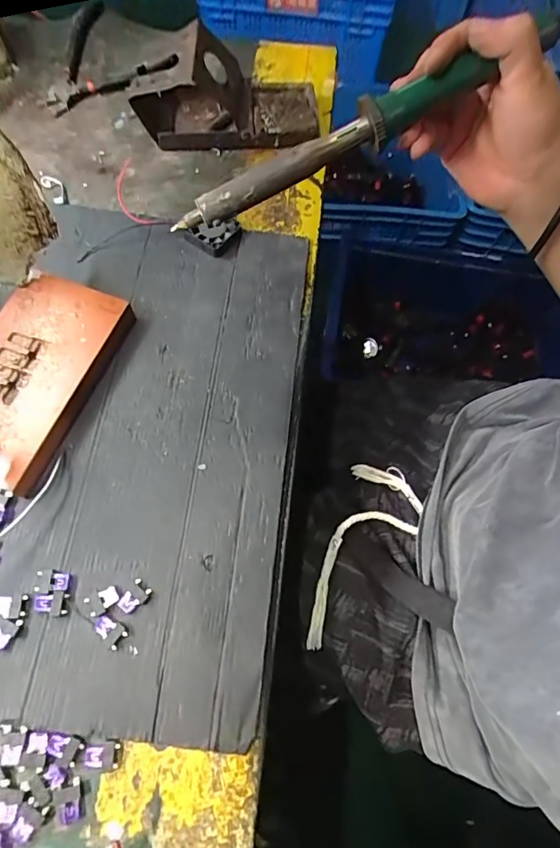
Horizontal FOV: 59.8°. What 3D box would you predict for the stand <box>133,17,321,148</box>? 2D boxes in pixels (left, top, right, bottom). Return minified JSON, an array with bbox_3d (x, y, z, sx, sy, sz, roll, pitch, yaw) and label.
[{"bbox_3d":[-0.049,-0.328,0.458,0.179,0.107,0.099,-18,69,-7],"label":"stand"}]

